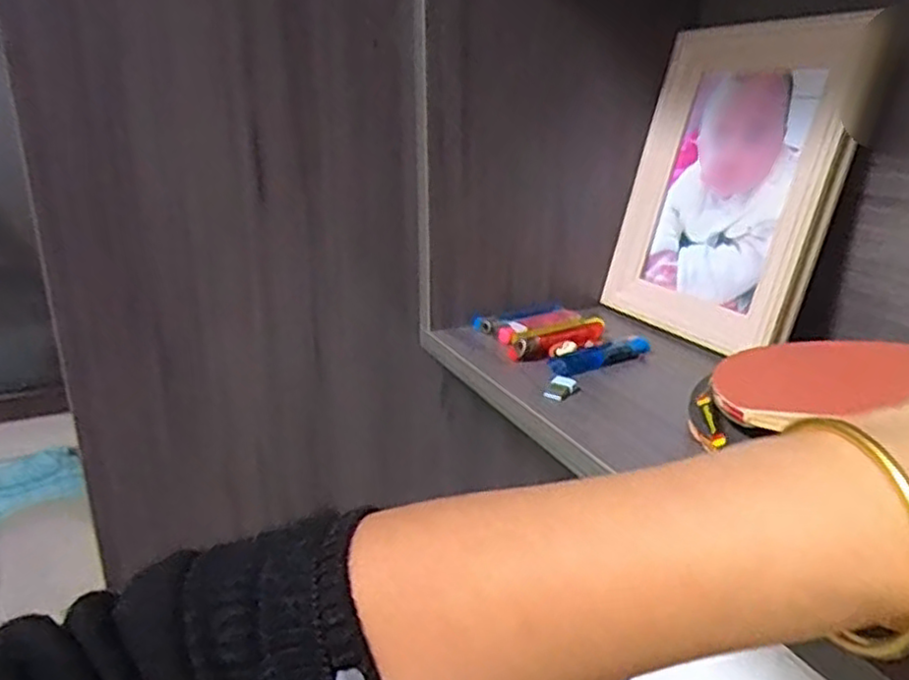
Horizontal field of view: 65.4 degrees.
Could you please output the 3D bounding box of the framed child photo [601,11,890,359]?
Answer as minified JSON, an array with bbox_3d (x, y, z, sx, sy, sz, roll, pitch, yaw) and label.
[{"bbox_3d":[0.200,-0.113,0.524,0.014,0.230,0.180,7,14,-26],"label":"framed child photo"}]

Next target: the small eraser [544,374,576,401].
[{"bbox_3d":[0.066,0.030,0.438,0.014,0.008,0.023,9,21,24],"label":"small eraser"}]

